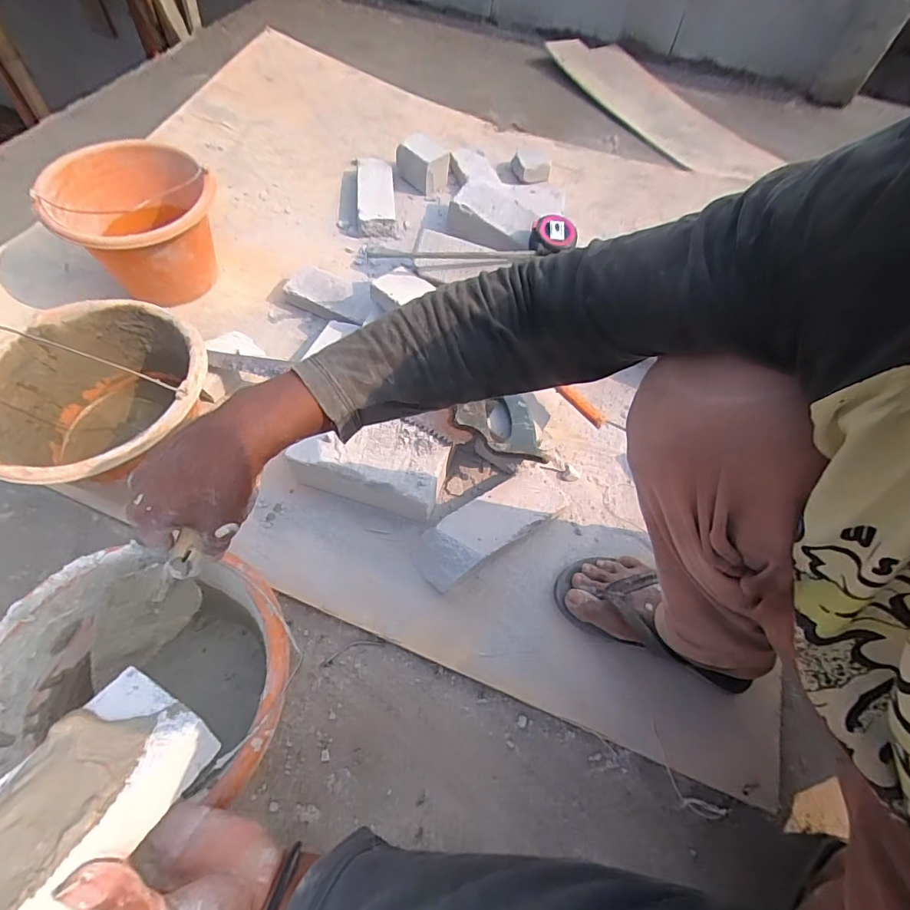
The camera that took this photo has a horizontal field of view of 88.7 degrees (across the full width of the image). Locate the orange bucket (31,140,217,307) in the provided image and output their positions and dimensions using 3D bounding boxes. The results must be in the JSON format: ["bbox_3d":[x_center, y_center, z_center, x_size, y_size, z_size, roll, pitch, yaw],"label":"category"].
[{"bbox_3d":[-0.511,-0.375,0.775,0.240,0.172,0.227,1,60,-1],"label":"orange bucket"}]

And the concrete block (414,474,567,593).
[{"bbox_3d":[0.036,0.100,0.613,0.187,0.042,0.077,-29,65,-17],"label":"concrete block"}]

